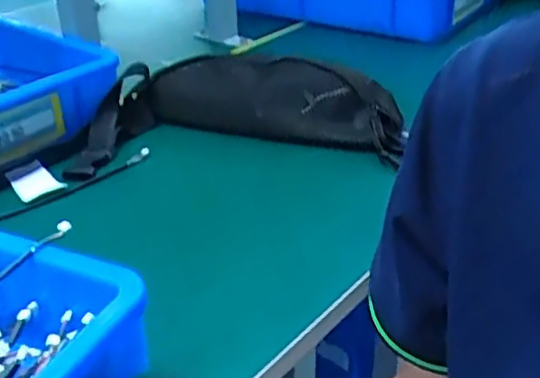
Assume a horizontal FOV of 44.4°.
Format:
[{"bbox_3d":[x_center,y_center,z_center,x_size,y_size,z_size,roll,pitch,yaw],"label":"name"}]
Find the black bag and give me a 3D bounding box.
[{"bbox_3d":[-0.036,-0.084,0.700,0.335,0.073,0.152,-5,31,-7],"label":"black bag"}]

